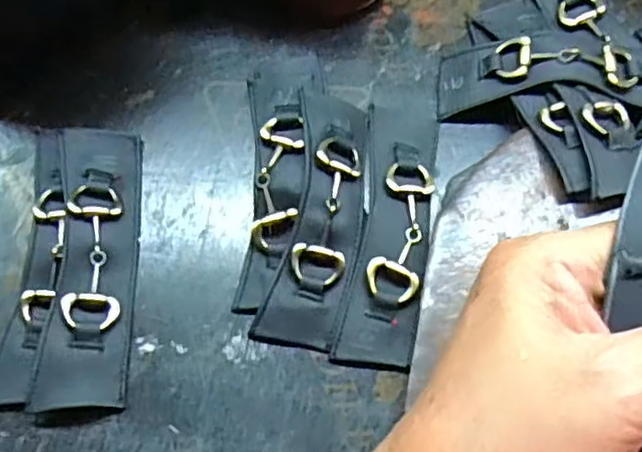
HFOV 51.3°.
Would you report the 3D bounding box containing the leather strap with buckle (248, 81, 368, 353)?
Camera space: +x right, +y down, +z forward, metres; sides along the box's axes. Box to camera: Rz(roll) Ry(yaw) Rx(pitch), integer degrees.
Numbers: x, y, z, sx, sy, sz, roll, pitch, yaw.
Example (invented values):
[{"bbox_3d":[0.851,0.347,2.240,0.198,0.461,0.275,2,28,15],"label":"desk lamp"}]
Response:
[{"bbox_3d":[0.001,-0.008,0.325,0.039,0.022,0.130,10,68,5],"label":"leather strap with buckle"}]

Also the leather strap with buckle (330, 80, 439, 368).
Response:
[{"bbox_3d":[0.037,-0.008,0.330,0.037,0.012,0.154,8,67,5],"label":"leather strap with buckle"}]

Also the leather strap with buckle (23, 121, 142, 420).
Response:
[{"bbox_3d":[-0.110,0.015,0.321,0.039,0.014,0.140,-2,67,0],"label":"leather strap with buckle"}]

